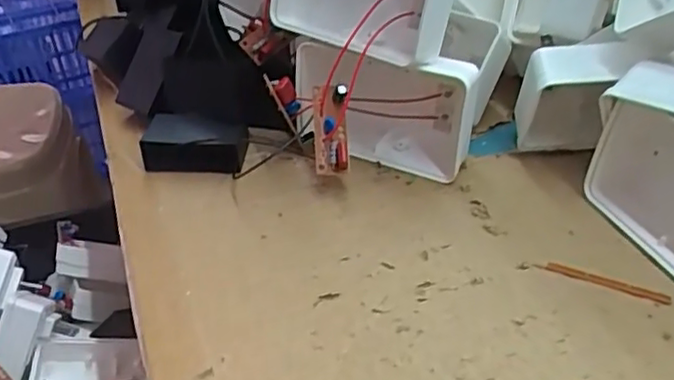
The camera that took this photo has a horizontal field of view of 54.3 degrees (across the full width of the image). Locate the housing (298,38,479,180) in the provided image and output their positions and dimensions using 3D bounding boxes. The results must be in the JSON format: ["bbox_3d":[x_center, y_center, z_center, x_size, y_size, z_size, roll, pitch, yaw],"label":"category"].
[{"bbox_3d":[0.024,-0.042,0.323,0.084,0.057,0.032,12,40,18],"label":"housing"}]

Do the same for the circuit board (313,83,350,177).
[{"bbox_3d":[-0.003,-0.029,0.308,0.016,0.017,0.042,-2,71,0],"label":"circuit board"}]

